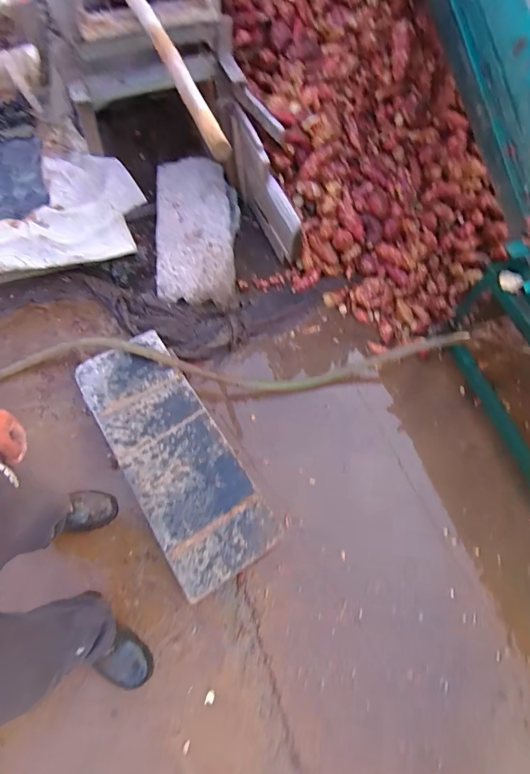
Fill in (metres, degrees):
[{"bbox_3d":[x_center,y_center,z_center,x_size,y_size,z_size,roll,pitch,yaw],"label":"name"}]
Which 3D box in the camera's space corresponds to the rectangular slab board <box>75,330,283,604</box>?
[{"bbox_3d":[-0.300,0.188,1.296,0.308,0.044,0.834,-29,67,-15],"label":"rectangular slab board"}]

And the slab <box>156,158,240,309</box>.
[{"bbox_3d":[-0.276,-0.651,1.702,0.321,0.113,0.706,-3,63,-3],"label":"slab"}]

